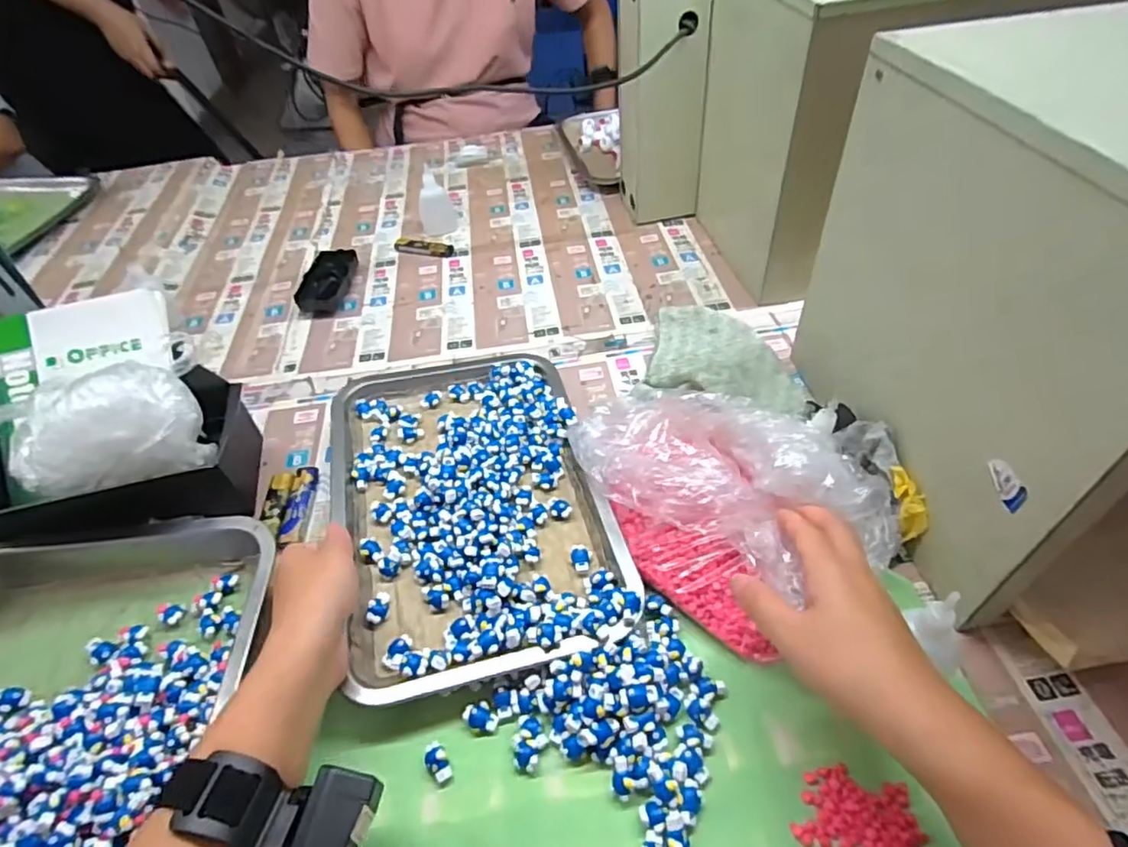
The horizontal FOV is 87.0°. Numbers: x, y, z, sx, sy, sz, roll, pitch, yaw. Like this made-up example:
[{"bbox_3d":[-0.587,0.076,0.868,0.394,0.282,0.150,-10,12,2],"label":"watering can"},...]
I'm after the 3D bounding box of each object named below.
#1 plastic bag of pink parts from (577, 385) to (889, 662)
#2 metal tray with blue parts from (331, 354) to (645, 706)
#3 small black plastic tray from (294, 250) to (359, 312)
[{"bbox_3d":[0.125,0.037,0.441,0.179,0.073,0.204,-24,49,-17],"label":"plastic bag of pink parts"},{"bbox_3d":[-0.078,0.050,0.489,0.204,0.032,0.313,-14,47,-8],"label":"metal tray with blue parts"},{"bbox_3d":[-0.289,-0.175,0.731,0.059,0.032,0.095,-4,46,2],"label":"small black plastic tray"}]

